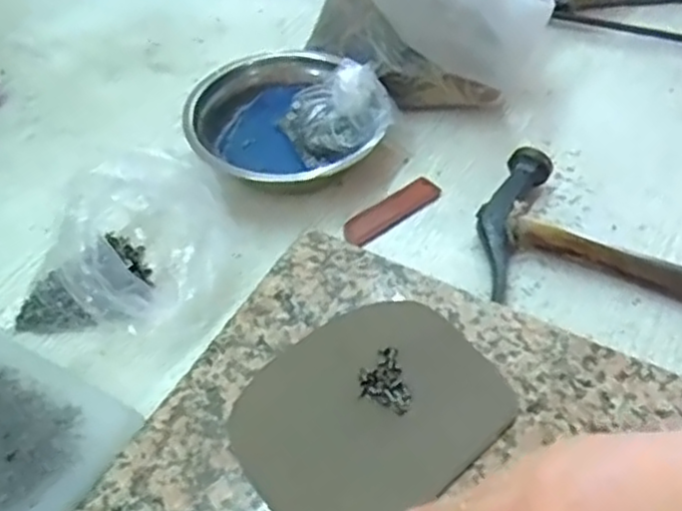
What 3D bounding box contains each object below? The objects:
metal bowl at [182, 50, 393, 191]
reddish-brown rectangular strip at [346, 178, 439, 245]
[{"bbox_3d":[-0.046,-0.114,0.583,0.159,0.057,0.126,-15,50,-11],"label":"metal bowl"},{"bbox_3d":[0.039,-0.035,0.553,0.091,0.005,0.024,-32,56,-25],"label":"reddish-brown rectangular strip"}]

